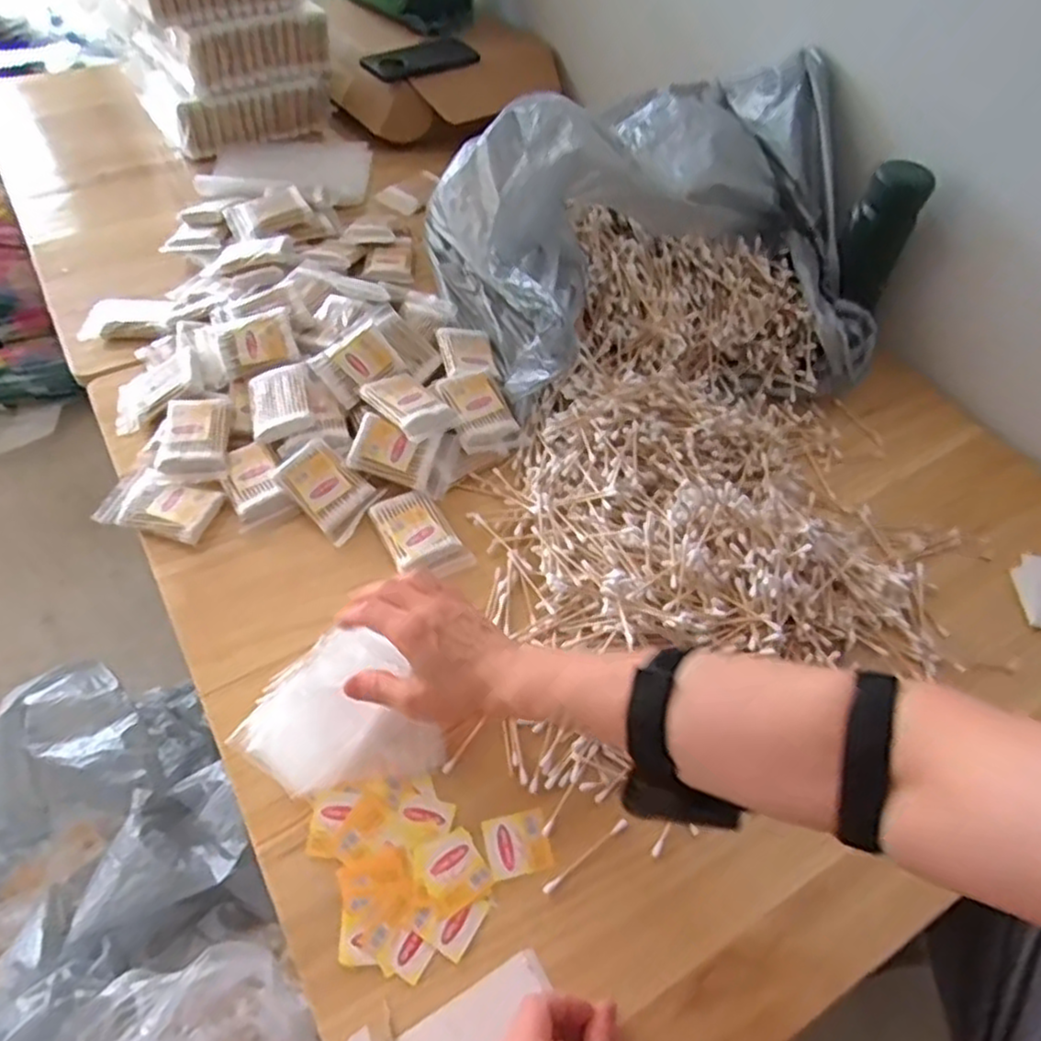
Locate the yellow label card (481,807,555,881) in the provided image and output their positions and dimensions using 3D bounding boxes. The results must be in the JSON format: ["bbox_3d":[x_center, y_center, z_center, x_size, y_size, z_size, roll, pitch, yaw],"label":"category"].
[{"bbox_3d":[-0.002,0.210,0.475,0.040,0.004,0.037,-11,53,-12],"label":"yellow label card"}]

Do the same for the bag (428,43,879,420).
[{"bbox_3d":[0.111,-0.268,0.695,0.370,0.199,0.315,-5,52,-7],"label":"bag"}]

